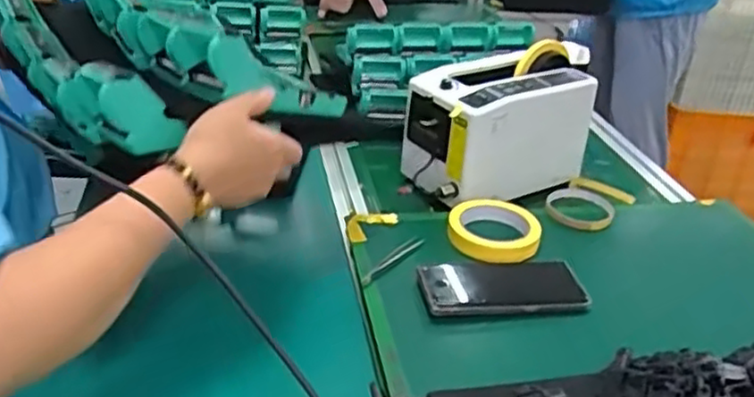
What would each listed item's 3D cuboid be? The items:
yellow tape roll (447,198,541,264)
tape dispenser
[{"bbox_3d":[0.135,0.031,0.792,0.099,0.024,0.097,2,30,-1],"label":"yellow tape roll"},{"bbox_3d":[0.152,-0.093,0.928,0.233,0.143,0.143,-14,34,-26],"label":"tape dispenser"}]

